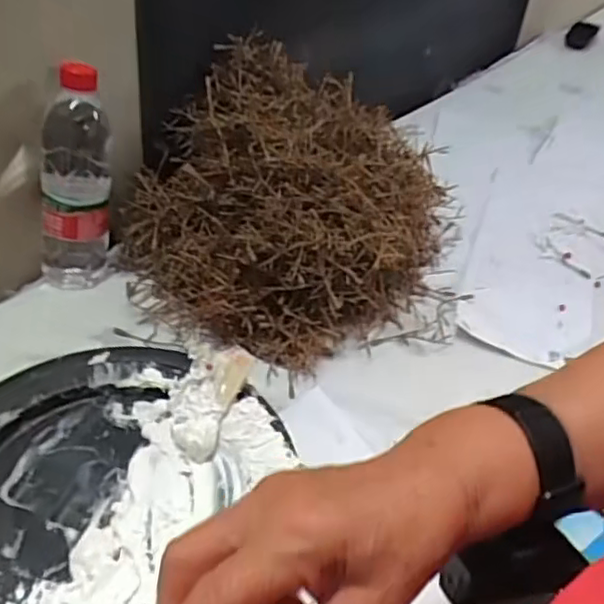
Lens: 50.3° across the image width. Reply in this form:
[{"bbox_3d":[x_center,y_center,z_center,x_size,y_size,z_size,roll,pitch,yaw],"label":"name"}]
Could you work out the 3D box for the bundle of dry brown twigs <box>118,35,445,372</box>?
[{"bbox_3d":[-0.020,-0.107,0.683,0.299,0.160,0.326,22,46,17],"label":"bundle of dry brown twigs"}]

